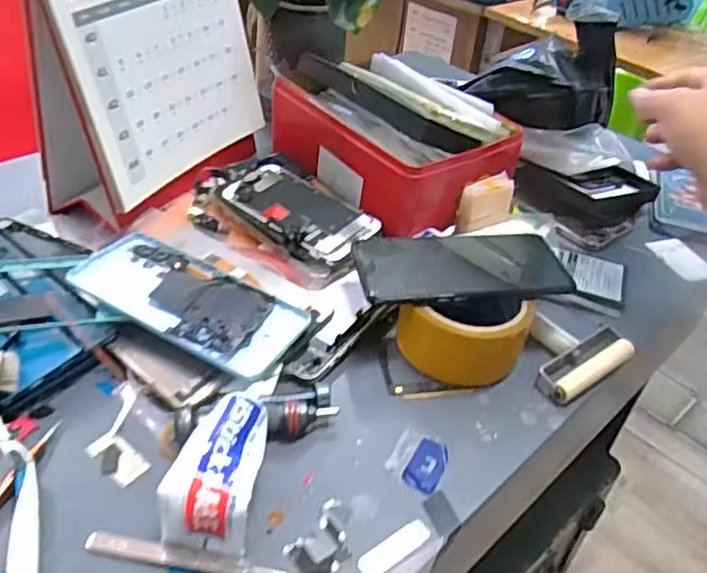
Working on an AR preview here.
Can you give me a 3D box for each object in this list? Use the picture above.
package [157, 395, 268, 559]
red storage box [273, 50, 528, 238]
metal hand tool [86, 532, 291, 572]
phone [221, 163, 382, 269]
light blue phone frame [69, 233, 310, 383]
[{"bbox_3d":[-0.072,0.100,0.357,0.045,0.038,0.077,10,39,5],"label":"package"},{"bbox_3d":[0.041,-0.153,0.627,0.151,0.087,0.210,-27,49,-34],"label":"red storage box"},{"bbox_3d":[-0.084,0.145,0.339,0.118,0.008,0.011,10,39,5],"label":"metal hand tool"},{"bbox_3d":[-0.046,-0.065,0.549,0.077,0.017,0.136,-28,50,-35],"label":"phone"},{"bbox_3d":[-0.120,0.009,0.454,0.166,0.008,0.076,25,40,17],"label":"light blue phone frame"}]

